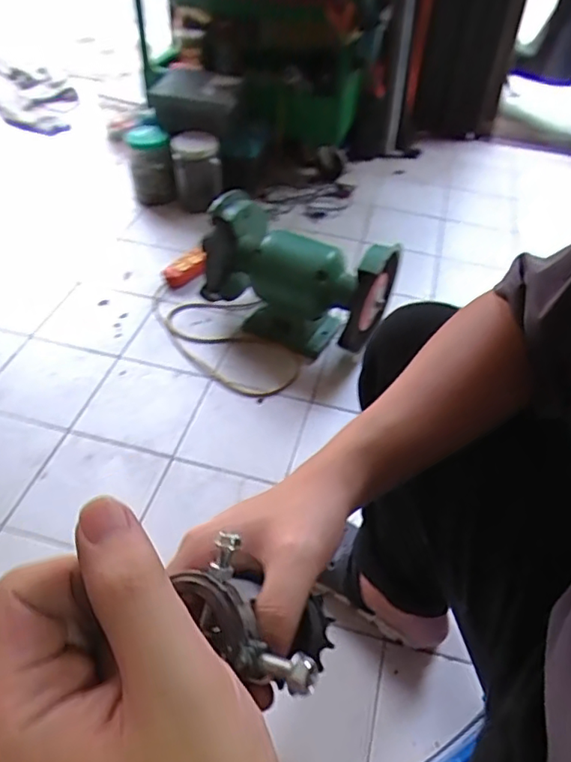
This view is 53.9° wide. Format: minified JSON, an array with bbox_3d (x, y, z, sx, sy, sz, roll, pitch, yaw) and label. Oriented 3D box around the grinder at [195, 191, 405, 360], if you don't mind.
[{"bbox_3d":[0.011,-0.201,1.147,0.374,0.242,0.159,26,49,19],"label":"grinder"}]

